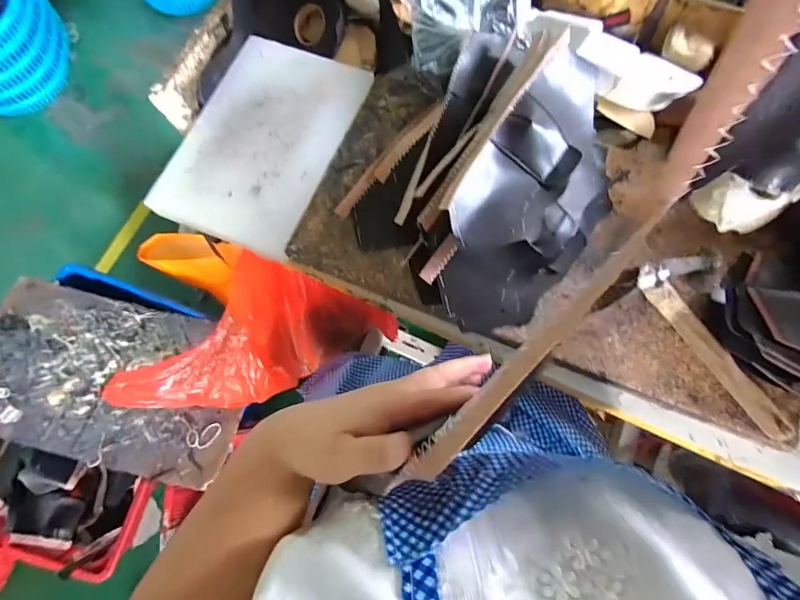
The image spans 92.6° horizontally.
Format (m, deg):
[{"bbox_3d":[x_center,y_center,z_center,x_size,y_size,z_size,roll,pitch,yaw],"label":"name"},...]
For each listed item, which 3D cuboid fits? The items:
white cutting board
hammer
[{"bbox_3d":[-0.181,-0.213,0.505,0.190,0.019,0.290,20,76,7],"label":"white cutting board"},{"bbox_3d":[0.345,0.037,0.407,0.079,0.024,0.203,-31,76,-7],"label":"hammer"}]

